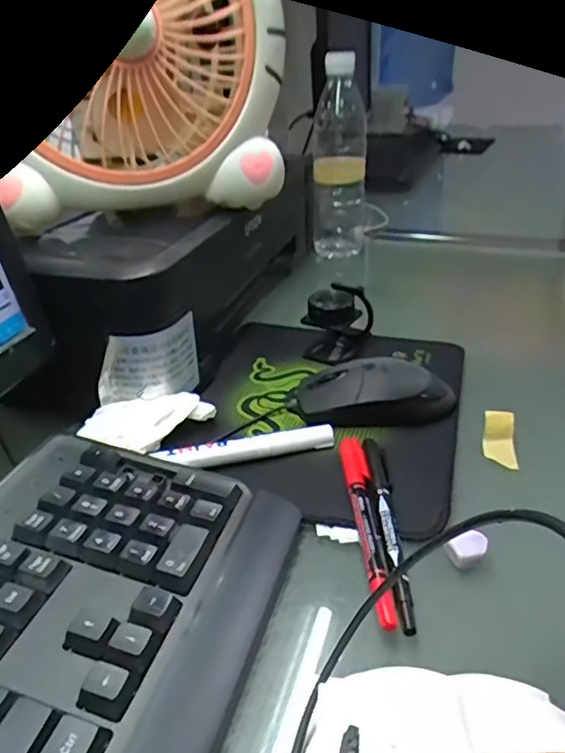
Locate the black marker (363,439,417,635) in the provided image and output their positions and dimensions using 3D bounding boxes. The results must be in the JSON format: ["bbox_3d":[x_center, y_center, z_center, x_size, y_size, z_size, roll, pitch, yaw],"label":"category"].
[{"bbox_3d":[0.059,0.080,0.332,0.011,0.008,0.139,-2,29,1],"label":"black marker"}]

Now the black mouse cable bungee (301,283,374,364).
[{"bbox_3d":[0.049,-0.048,0.514,0.054,0.057,0.063,6,30,14],"label":"black mouse cable bungee"}]

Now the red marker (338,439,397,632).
[{"bbox_3d":[0.048,0.079,0.332,0.015,0.013,0.138,-3,29,-2],"label":"red marker"}]

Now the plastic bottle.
[{"bbox_3d":[0.069,-0.253,0.709,0.065,0.222,0.077,1,30,5],"label":"plastic bottle"}]

